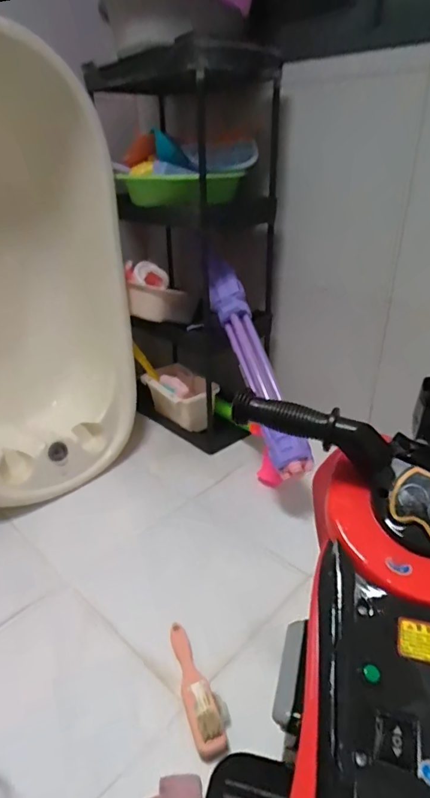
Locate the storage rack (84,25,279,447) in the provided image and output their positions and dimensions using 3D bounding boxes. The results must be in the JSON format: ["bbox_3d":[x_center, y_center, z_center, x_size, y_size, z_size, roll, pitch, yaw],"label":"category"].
[{"bbox_3d":[-0.047,-0.289,1.091,0.410,0.809,0.290,10,30,18],"label":"storage rack"}]

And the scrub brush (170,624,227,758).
[{"bbox_3d":[-0.027,0.383,0.630,0.040,0.033,0.181,-9,30,-15],"label":"scrub brush"}]

